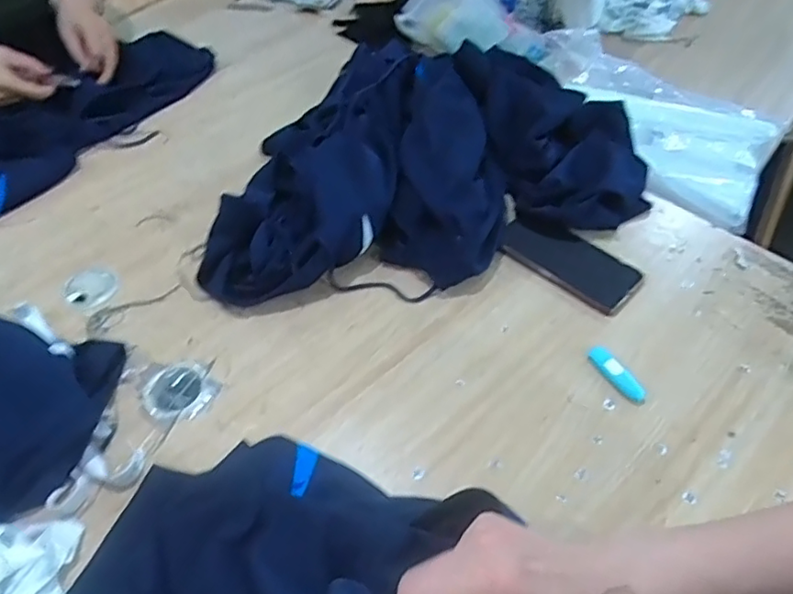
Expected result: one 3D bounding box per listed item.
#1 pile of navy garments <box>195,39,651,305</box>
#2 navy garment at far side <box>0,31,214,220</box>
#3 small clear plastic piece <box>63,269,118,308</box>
[{"bbox_3d":[0.016,-0.180,0.762,0.570,0.106,0.369,-20,53,-14],"label":"pile of navy garments"},{"bbox_3d":[-0.475,-0.284,0.886,0.210,0.065,0.507,25,56,20],"label":"navy garment at far side"},{"bbox_3d":[-0.358,-0.012,0.696,0.057,0.016,0.049,-32,57,-22],"label":"small clear plastic piece"}]

